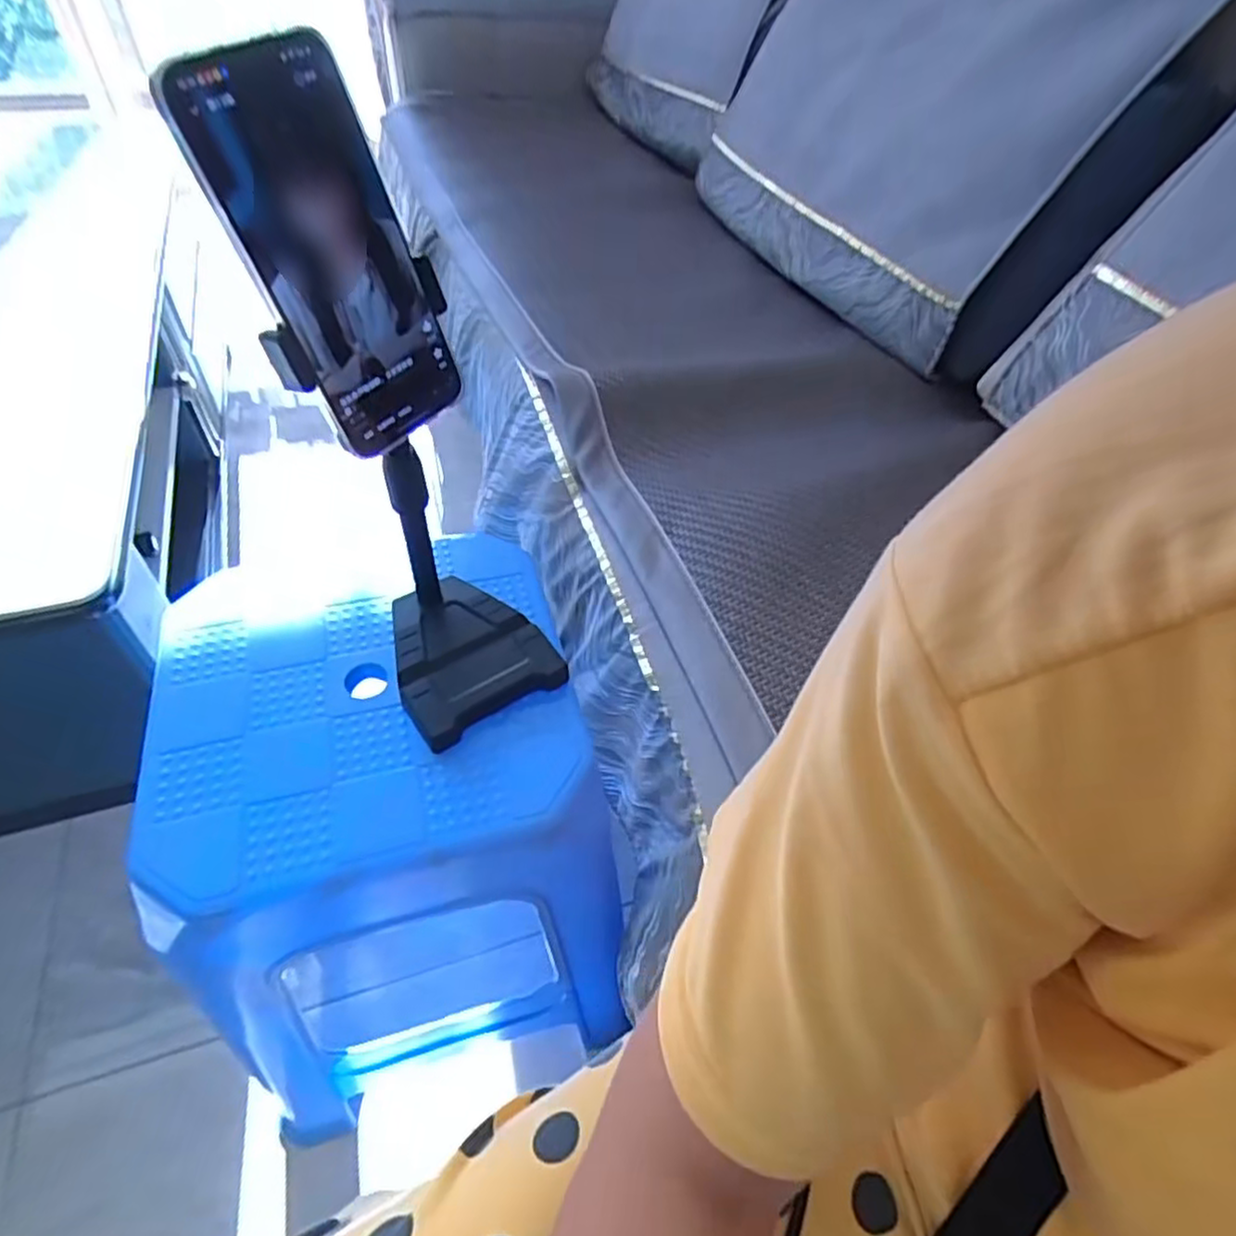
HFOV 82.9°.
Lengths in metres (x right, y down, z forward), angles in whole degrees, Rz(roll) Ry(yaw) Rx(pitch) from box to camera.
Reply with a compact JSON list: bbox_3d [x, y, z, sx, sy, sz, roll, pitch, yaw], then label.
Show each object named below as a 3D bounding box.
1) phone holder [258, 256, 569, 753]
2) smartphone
[{"bbox_3d":[-0.101,-0.044,0.403,0.113,0.258,0.103,33,52,23],"label":"phone holder"},{"bbox_3d":[-0.120,-0.152,0.303,0.010,0.151,0.075,20,54,37],"label":"smartphone"}]

